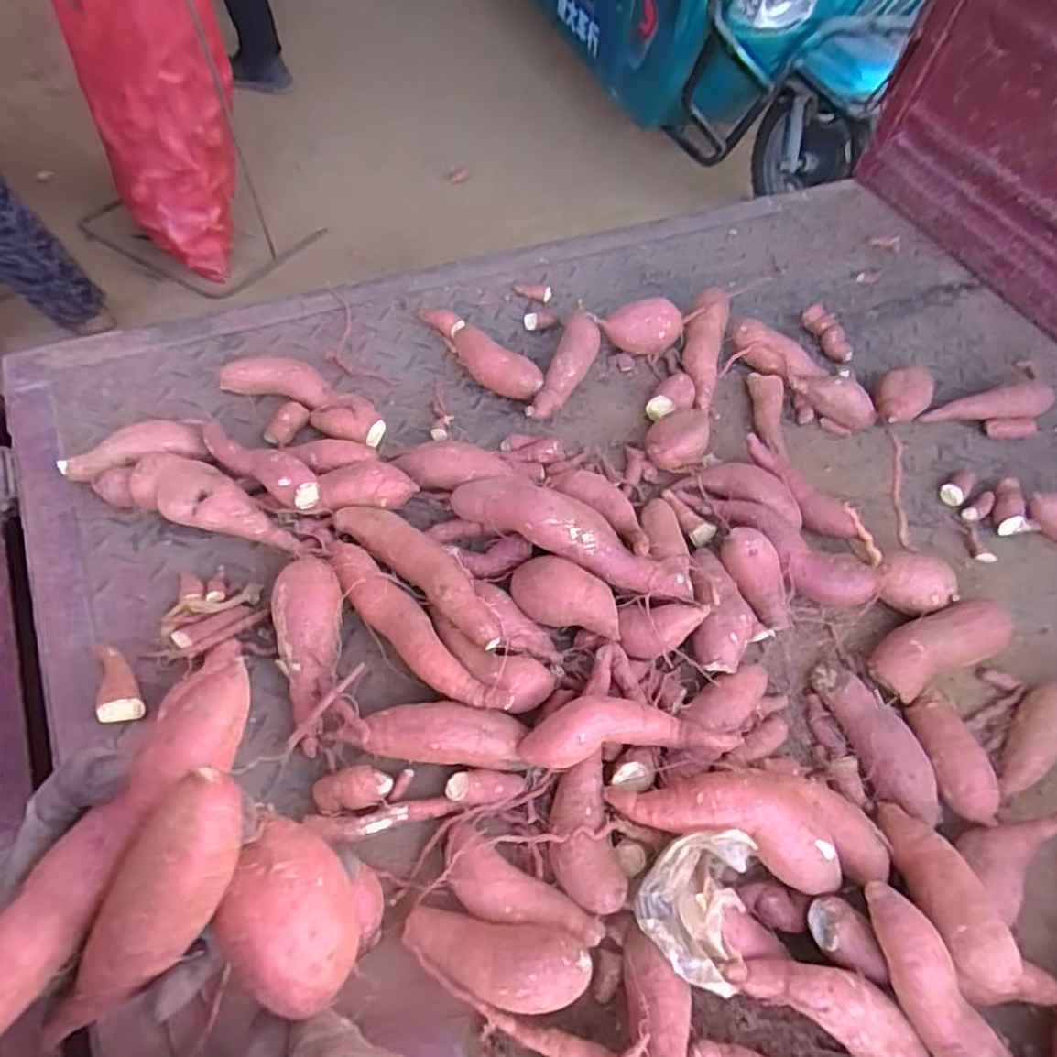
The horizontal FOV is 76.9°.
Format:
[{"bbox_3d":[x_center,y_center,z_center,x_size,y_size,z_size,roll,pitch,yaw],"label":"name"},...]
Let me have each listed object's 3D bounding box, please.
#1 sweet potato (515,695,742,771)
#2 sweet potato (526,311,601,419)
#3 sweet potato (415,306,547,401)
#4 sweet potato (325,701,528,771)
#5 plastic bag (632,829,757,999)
[{"bbox_3d":[0.076,0.158,0.513,0.166,0.056,0.044,-2,57,-9],"label":"sweet potato"},{"bbox_3d":[0.043,-0.178,0.750,0.048,0.051,0.187,19,56,5],"label":"sweet potato"},{"bbox_3d":[-0.063,-0.204,0.760,0.195,0.048,0.052,41,61,18],"label":"sweet potato"},{"bbox_3d":[-0.076,0.156,0.510,0.142,0.038,0.040,6,56,-4],"label":"sweet potato"},{"bbox_3d":[0.111,0.250,0.448,0.067,0.049,0.089,22,57,7],"label":"plastic bag"}]

